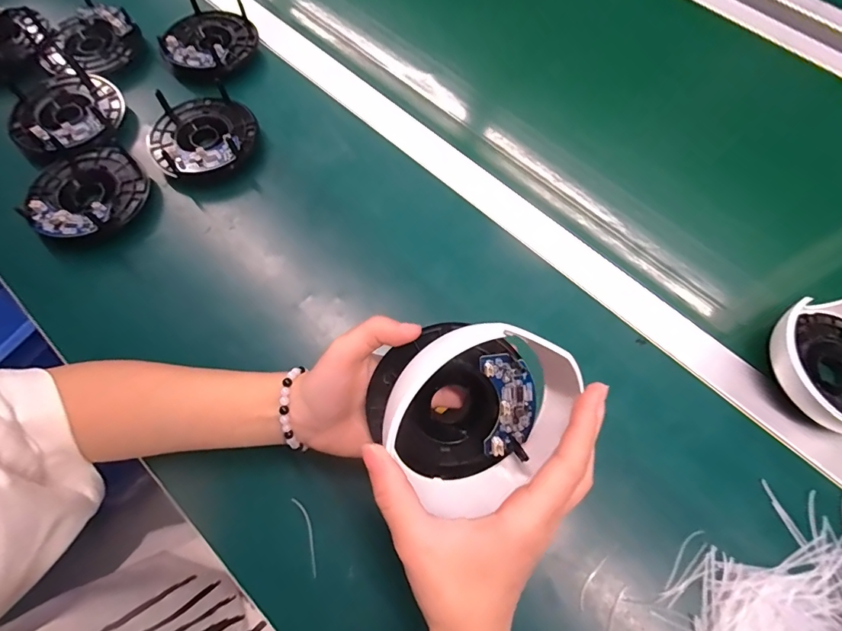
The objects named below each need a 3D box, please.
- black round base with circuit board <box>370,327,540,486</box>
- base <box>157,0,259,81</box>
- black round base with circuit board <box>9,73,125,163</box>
[{"bbox_3d":[0.019,0.055,0.265,0.099,0.021,0.095,0,100,1],"label":"black round base with circuit board"},{"bbox_3d":[-0.233,-0.302,0.478,0.093,0.035,0.100,30,71,10],"label":"base"},{"bbox_3d":[-0.349,-0.201,0.424,0.099,0.019,0.103,-31,73,-13],"label":"black round base with circuit board"}]

